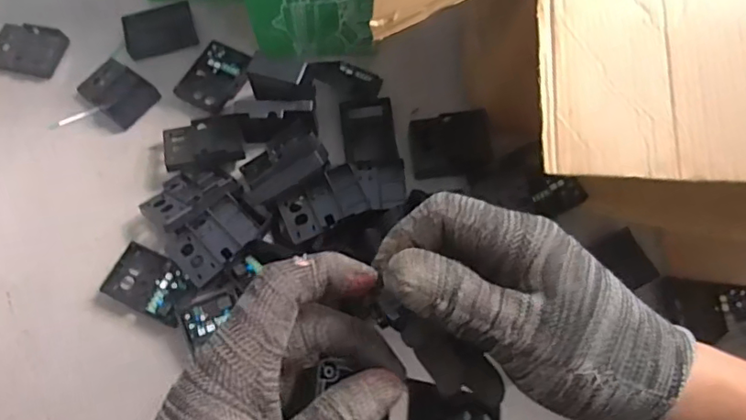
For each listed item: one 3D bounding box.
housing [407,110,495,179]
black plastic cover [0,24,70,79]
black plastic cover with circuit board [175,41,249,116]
[{"bbox_3d":[0.125,-0.105,0.881,0.133,0.018,0.097,-9,92,16],"label":"housing"},{"bbox_3d":[-0.624,-0.291,0.978,0.121,0.037,0.097,9,71,3],"label":"black plastic cover"},{"bbox_3d":[-0.277,-0.234,0.949,0.093,0.025,0.128,29,73,9],"label":"black plastic cover with circuit board"}]

